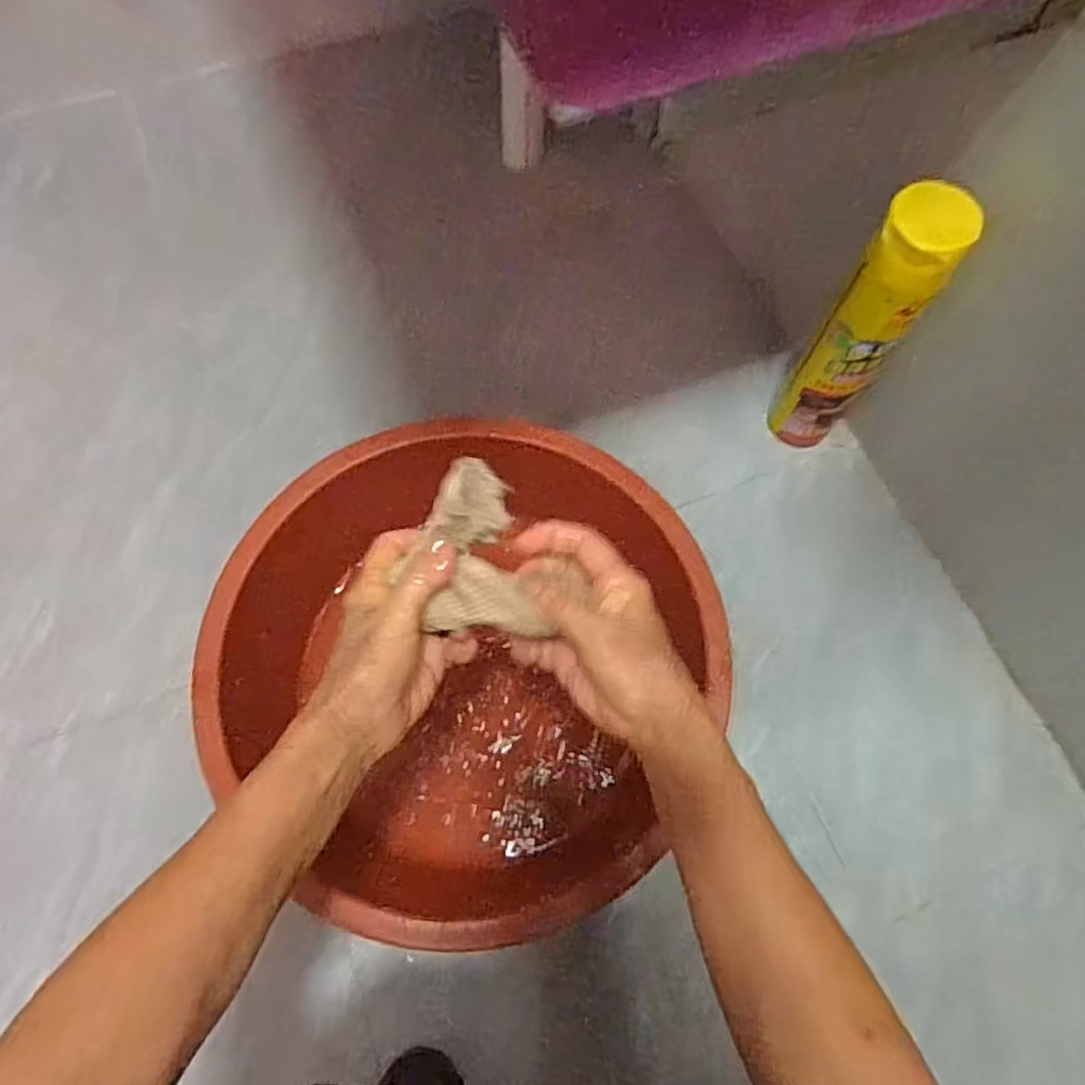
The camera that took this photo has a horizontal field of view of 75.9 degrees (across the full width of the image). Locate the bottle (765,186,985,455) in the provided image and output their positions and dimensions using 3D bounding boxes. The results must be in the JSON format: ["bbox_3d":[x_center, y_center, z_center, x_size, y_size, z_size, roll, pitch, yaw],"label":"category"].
[{"bbox_3d":[0.268,-0.170,0.596,0.067,0.274,0.053,30,71,11],"label":"bottle"}]

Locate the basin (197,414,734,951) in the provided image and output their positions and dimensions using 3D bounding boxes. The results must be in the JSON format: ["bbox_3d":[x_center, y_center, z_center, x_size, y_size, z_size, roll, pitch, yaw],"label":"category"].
[{"bbox_3d":[-0.061,0.106,0.567,0.375,0.129,0.355,0,69,0],"label":"basin"}]

